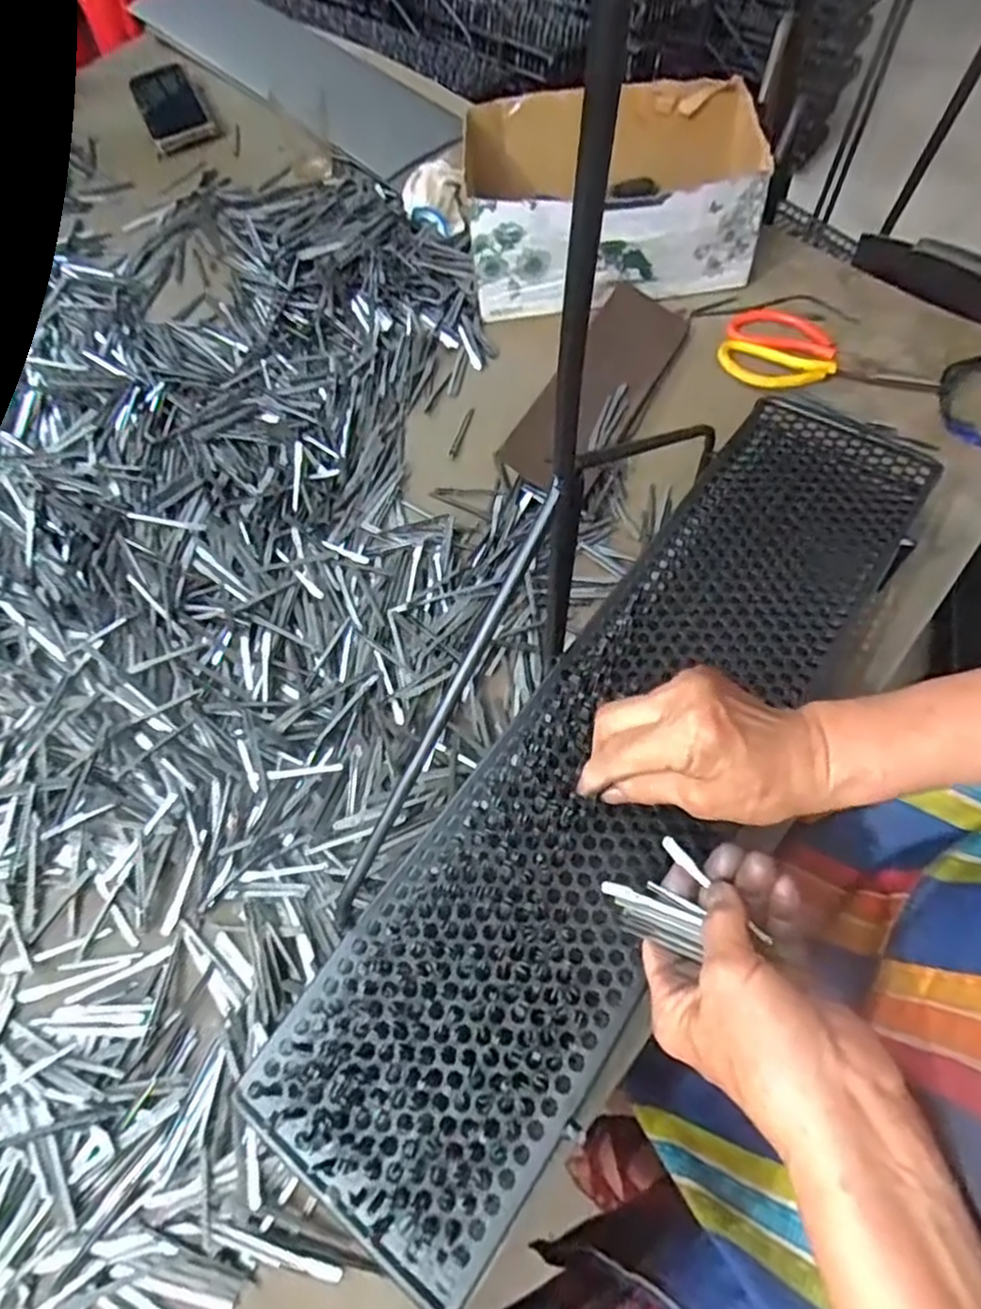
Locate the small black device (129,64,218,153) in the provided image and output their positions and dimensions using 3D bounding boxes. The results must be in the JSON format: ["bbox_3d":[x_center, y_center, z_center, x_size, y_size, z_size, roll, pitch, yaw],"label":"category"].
[{"bbox_3d":[-0.419,-0.717,0.906,0.078,0.018,0.183,-24,64,-10],"label":"small black device"}]

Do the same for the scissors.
[{"bbox_3d":[0.325,-0.291,0.667,0.194,0.012,0.099,19,64,12],"label":"scissors"}]

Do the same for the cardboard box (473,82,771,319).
[{"bbox_3d":[0.132,-0.475,0.712,0.307,0.107,0.210,-5,62,0],"label":"cardboard box"}]

